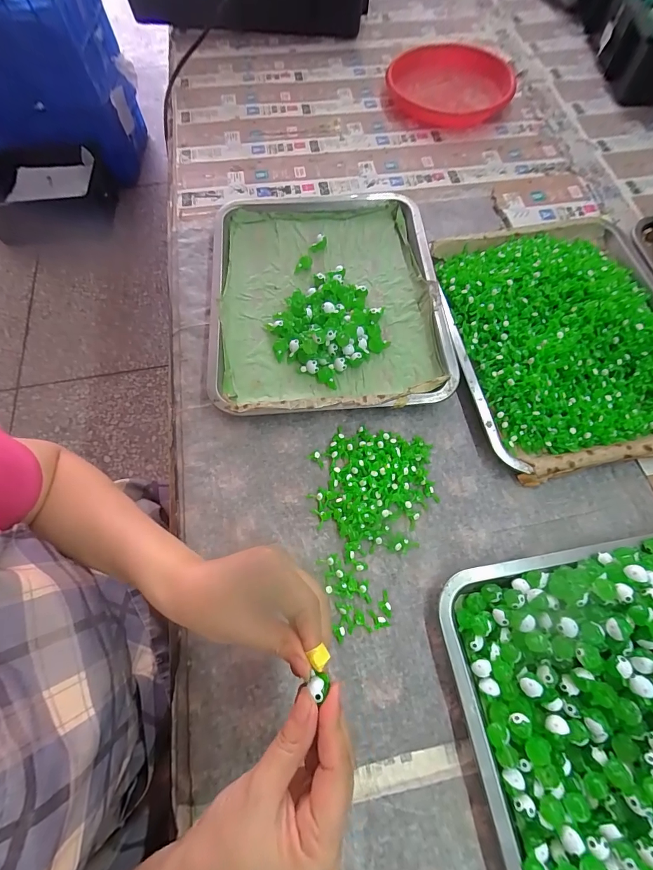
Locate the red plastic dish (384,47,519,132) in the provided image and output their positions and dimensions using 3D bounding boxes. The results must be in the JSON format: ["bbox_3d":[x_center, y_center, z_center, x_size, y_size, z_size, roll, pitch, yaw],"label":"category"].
[{"bbox_3d":[0.192,-0.547,0.596,0.178,0.041,0.158,-1,68,0],"label":"red plastic dish"}]

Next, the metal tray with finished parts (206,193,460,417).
[{"bbox_3d":[-0.002,-0.167,0.446,0.258,0.021,0.313,-4,68,-2],"label":"metal tray with finished parts"}]

